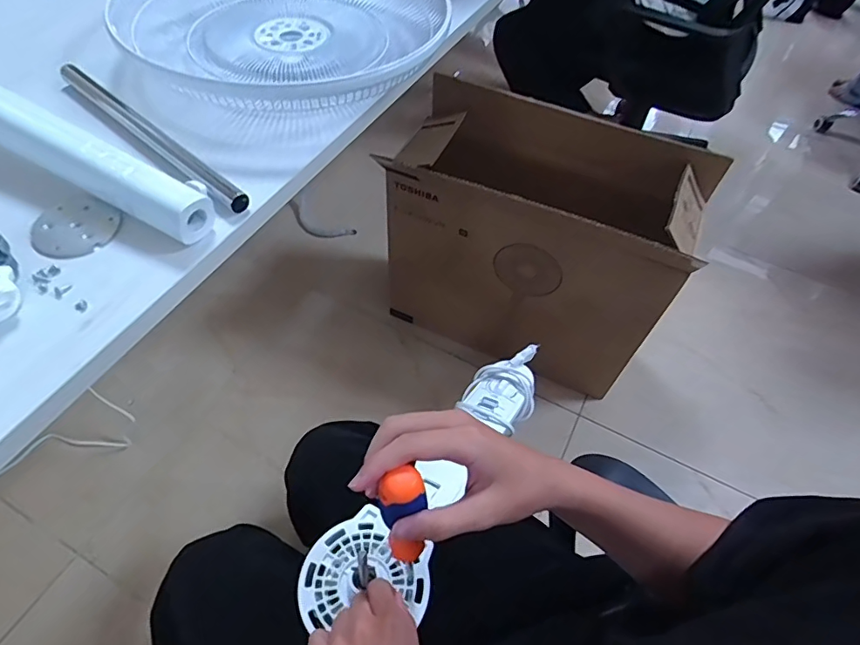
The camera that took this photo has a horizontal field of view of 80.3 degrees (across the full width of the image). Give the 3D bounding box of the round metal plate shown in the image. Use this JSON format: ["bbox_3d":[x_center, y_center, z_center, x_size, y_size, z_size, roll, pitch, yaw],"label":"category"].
[{"bbox_3d":[-0.369,-0.100,0.529,0.081,0.007,0.078,2,54,-3],"label":"round metal plate"}]

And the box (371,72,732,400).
[{"bbox_3d":[0.215,-0.155,1.154,0.584,0.610,0.297,23,57,12],"label":"box"}]

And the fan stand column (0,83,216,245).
[{"bbox_3d":[-0.413,-0.210,0.546,0.415,0.086,0.105,21,55,10],"label":"fan stand column"}]

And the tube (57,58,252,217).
[{"bbox_3d":[-0.336,-0.227,0.608,0.349,0.024,0.025,37,59,20],"label":"tube"}]

